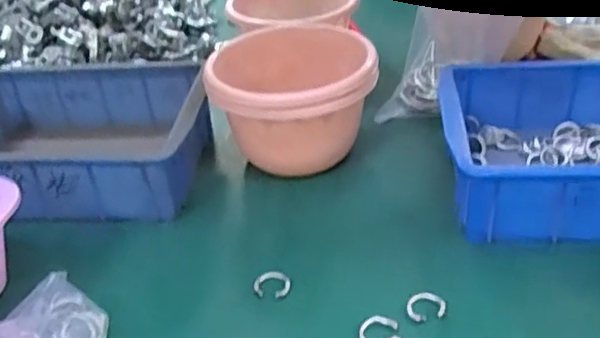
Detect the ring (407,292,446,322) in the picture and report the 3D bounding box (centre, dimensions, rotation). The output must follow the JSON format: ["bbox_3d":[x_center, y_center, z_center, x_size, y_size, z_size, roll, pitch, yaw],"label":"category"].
[{"bbox_3d":[0.086,0.094,0.423,0.025,0.004,0.025,-4,36,3],"label":"ring"}]

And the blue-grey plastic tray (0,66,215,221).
[{"bbox_3d":[-0.207,-0.021,0.580,0.236,0.087,0.178,-2,34,3],"label":"blue-grey plastic tray"}]

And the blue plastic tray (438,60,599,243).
[{"bbox_3d":[0.240,-0.022,0.506,0.240,0.064,0.174,1,35,7],"label":"blue plastic tray"}]

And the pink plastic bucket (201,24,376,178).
[{"bbox_3d":[-0.008,-0.062,0.571,0.140,0.093,0.132,-3,34,2],"label":"pink plastic bucket"}]

